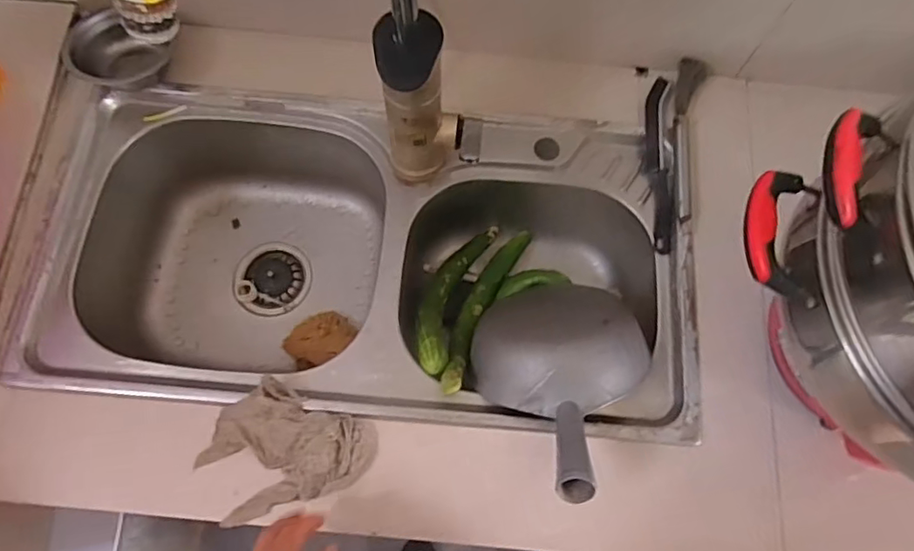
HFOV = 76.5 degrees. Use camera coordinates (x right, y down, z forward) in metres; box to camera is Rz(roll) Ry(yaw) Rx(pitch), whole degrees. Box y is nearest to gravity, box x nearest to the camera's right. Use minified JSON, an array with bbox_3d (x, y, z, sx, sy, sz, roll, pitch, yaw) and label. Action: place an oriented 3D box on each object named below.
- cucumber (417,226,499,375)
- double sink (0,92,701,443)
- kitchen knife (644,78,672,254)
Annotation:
[{"bbox_3d":[-0.009,0.023,0.711,0.064,0.049,0.246,16,39,3],"label":"cucumber"},{"bbox_3d":[-0.100,-0.005,0.728,0.711,0.182,0.357,5,72,0],"label":"double sink"},{"bbox_3d":[0.239,-0.133,0.687,0.027,0.029,0.211,4,72,-1],"label":"kitchen knife"}]

